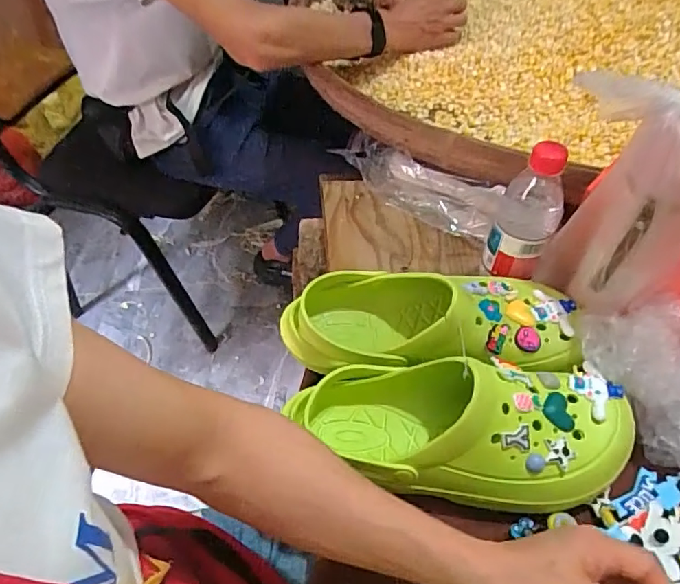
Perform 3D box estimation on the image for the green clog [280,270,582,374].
[{"bbox_3d":[0.083,0.027,0.500,0.277,0.089,0.113,0,50,3],"label":"green clog"}]

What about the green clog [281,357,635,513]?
[{"bbox_3d":[0.097,0.111,0.425,0.286,0.090,0.105,0,50,3],"label":"green clog"}]

